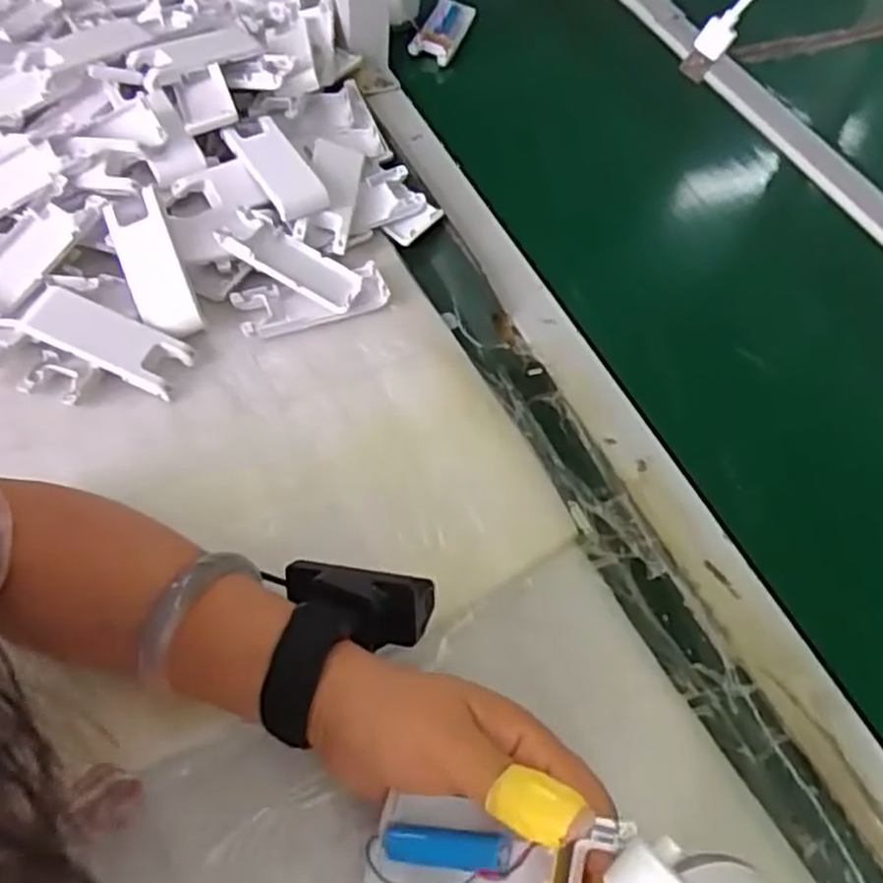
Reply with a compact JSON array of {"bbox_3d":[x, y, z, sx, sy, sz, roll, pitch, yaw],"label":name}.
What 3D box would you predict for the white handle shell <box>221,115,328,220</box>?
[{"bbox_3d":[-0.119,-0.199,0.565,0.039,0.017,0.093,-30,63,-23],"label":"white handle shell"}]

